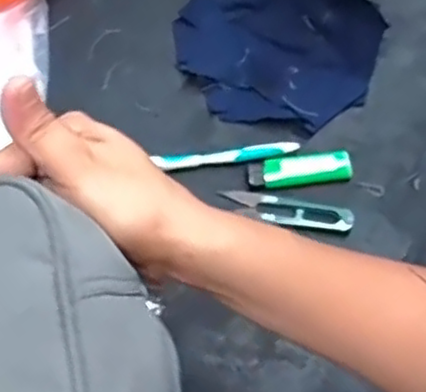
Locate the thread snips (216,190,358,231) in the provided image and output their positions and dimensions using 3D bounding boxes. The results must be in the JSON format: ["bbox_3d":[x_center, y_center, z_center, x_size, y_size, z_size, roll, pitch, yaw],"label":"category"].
[{"bbox_3d":[0.056,0.012,0.540,0.100,0.011,0.021,13,64,6],"label":"thread snips"}]

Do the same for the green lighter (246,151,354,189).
[{"bbox_3d":[0.068,-0.021,0.548,0.079,0.015,0.024,-3,63,-2],"label":"green lighter"}]

